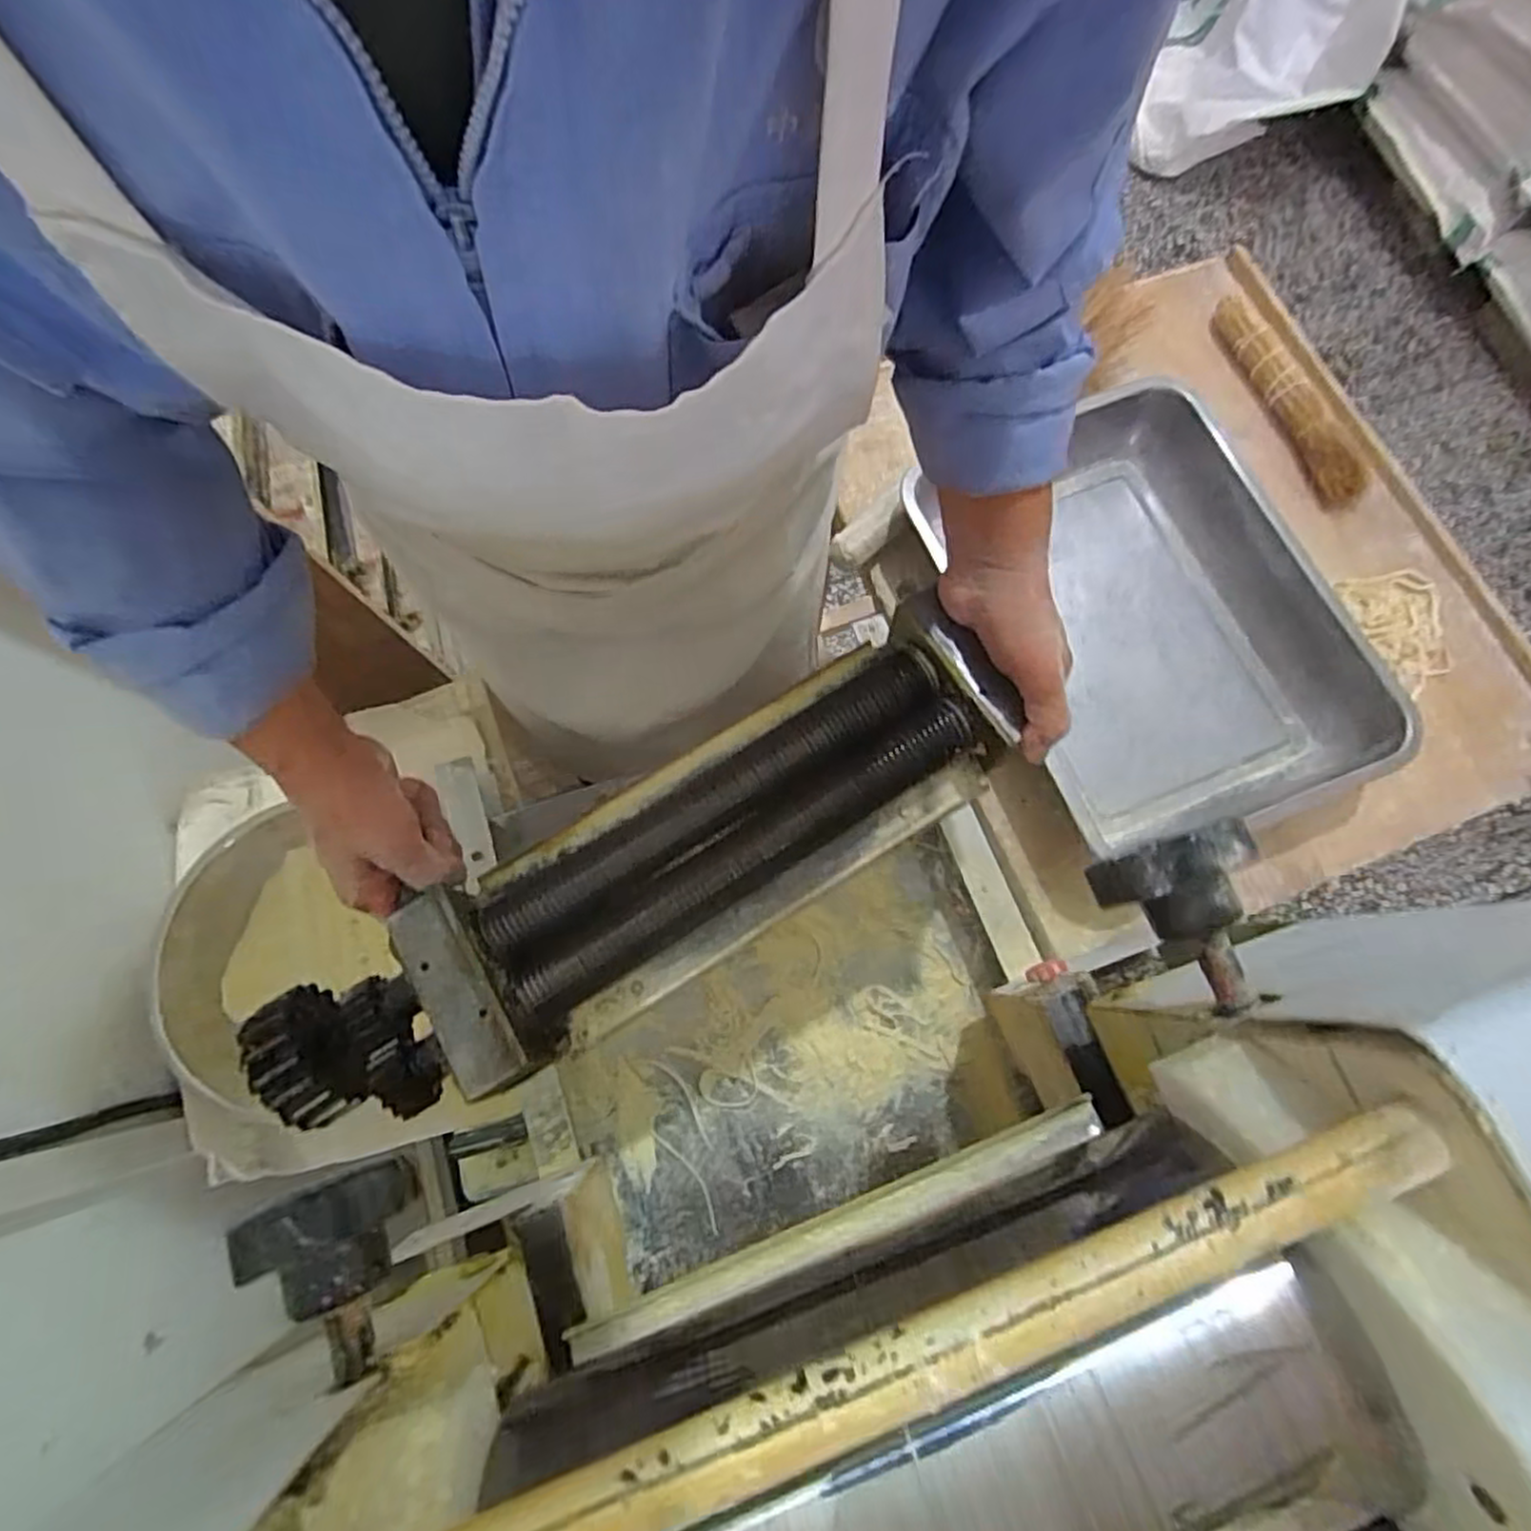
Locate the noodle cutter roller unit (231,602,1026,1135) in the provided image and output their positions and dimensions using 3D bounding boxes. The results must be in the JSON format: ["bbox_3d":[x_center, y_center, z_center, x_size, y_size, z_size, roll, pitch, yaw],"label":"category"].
[{"bbox_3d":[-0.063,0.060,0.423,0.435,0.066,0.118,-30,76,-10],"label":"noodle cutter roller unit"}]

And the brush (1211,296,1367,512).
[{"bbox_3d":[0.504,-0.355,0.701,0.037,0.029,0.243,-19,75,-5],"label":"brush"}]

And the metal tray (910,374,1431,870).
[{"bbox_3d":[0.319,-0.129,0.626,0.277,0.067,0.380,-25,76,-6],"label":"metal tray"}]

